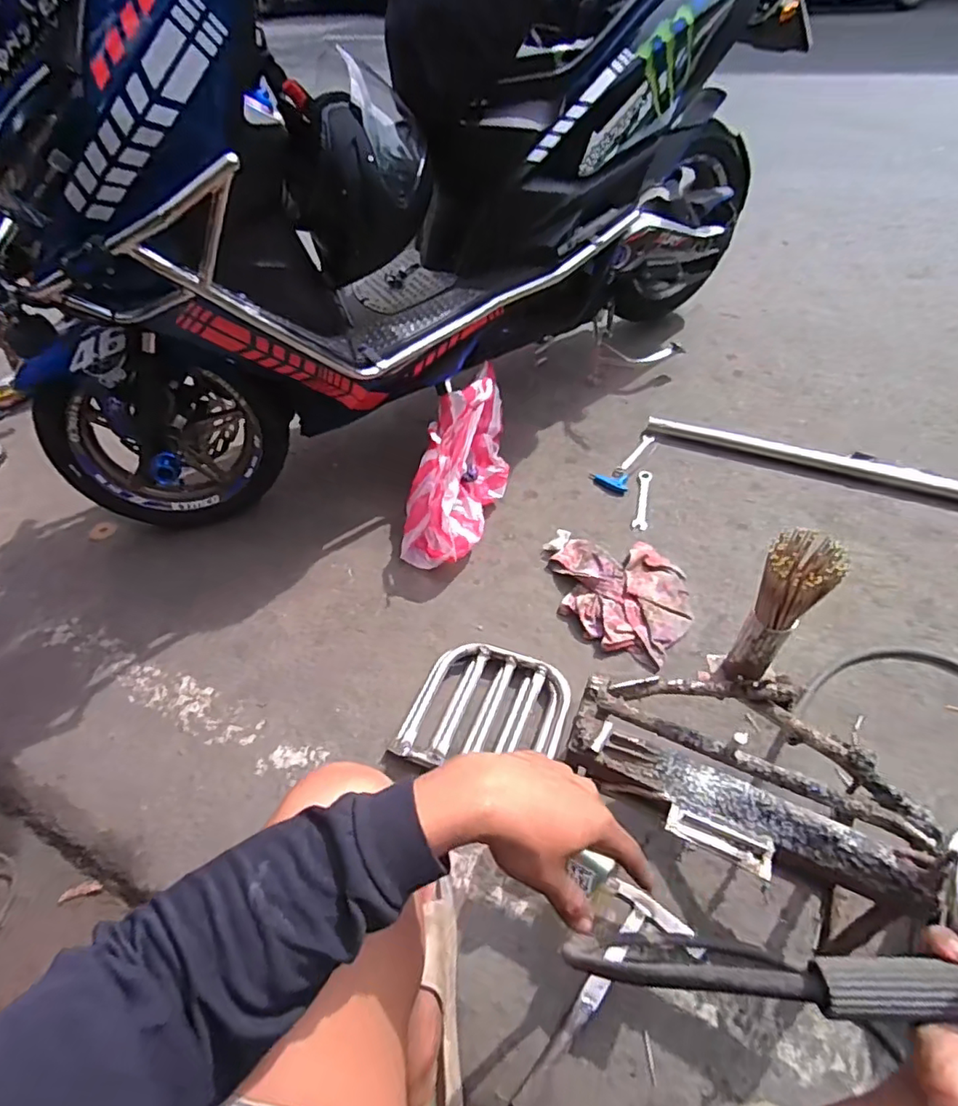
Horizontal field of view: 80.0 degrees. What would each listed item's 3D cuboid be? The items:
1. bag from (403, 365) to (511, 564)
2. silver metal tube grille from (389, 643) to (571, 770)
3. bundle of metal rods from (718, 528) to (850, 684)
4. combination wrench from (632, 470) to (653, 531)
[{"bbox_3d":[-0.047,-0.209,1.208,0.167,0.307,0.404,12,53,15],"label":"bag"},{"bbox_3d":[0.013,0.265,0.961,0.254,0.030,0.222,13,53,15],"label":"silver metal tube grille"},{"bbox_3d":[0.352,0.076,0.681,0.068,0.238,0.078,29,57,27],"label":"bundle of metal rods"},{"bbox_3d":[0.372,-0.122,1.297,0.030,0.007,0.182,9,52,12],"label":"combination wrench"}]

